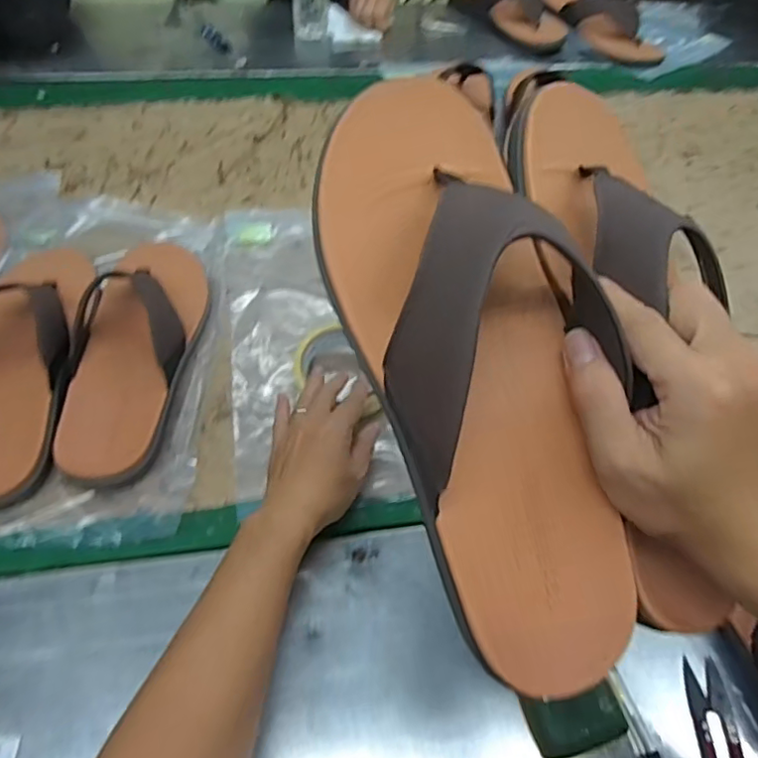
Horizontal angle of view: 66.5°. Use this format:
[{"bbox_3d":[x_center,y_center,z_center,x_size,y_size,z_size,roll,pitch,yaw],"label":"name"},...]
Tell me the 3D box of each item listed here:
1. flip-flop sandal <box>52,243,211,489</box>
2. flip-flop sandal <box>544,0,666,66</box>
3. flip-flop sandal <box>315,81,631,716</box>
[{"bbox_3d":[-0.233,-0.042,0.549,0.096,0.062,0.288,6,53,-1],"label":"flip-flop sandal"},{"bbox_3d":[0.420,-0.679,1.090,0.096,0.060,0.280,-21,58,-19],"label":"flip-flop sandal"},{"bbox_3d":[0.051,-0.005,0.247,0.100,0.066,0.278,-16,86,-16],"label":"flip-flop sandal"}]

